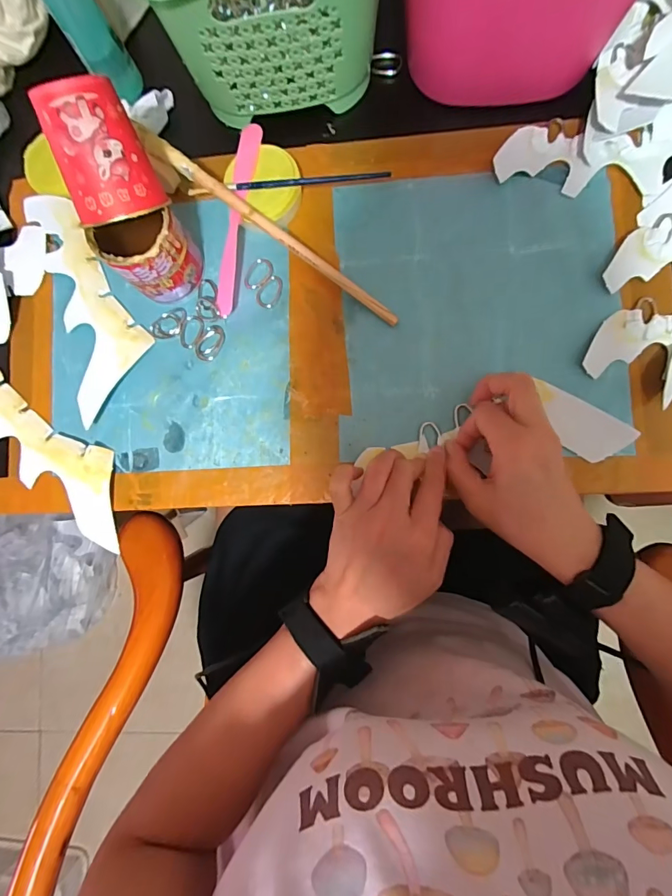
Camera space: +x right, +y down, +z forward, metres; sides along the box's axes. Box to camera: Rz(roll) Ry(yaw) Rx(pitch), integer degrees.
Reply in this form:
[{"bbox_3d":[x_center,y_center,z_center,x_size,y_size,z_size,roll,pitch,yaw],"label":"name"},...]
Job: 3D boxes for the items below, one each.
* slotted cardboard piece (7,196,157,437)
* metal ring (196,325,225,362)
[{"bbox_3d":[-0.240,-0.135,0.381,0.085,0.015,0.205,-30,86,2],"label":"slotted cardboard piece"},{"bbox_3d":[-0.111,-0.093,0.367,0.021,0.004,0.033,30,90,5],"label":"metal ring"}]

